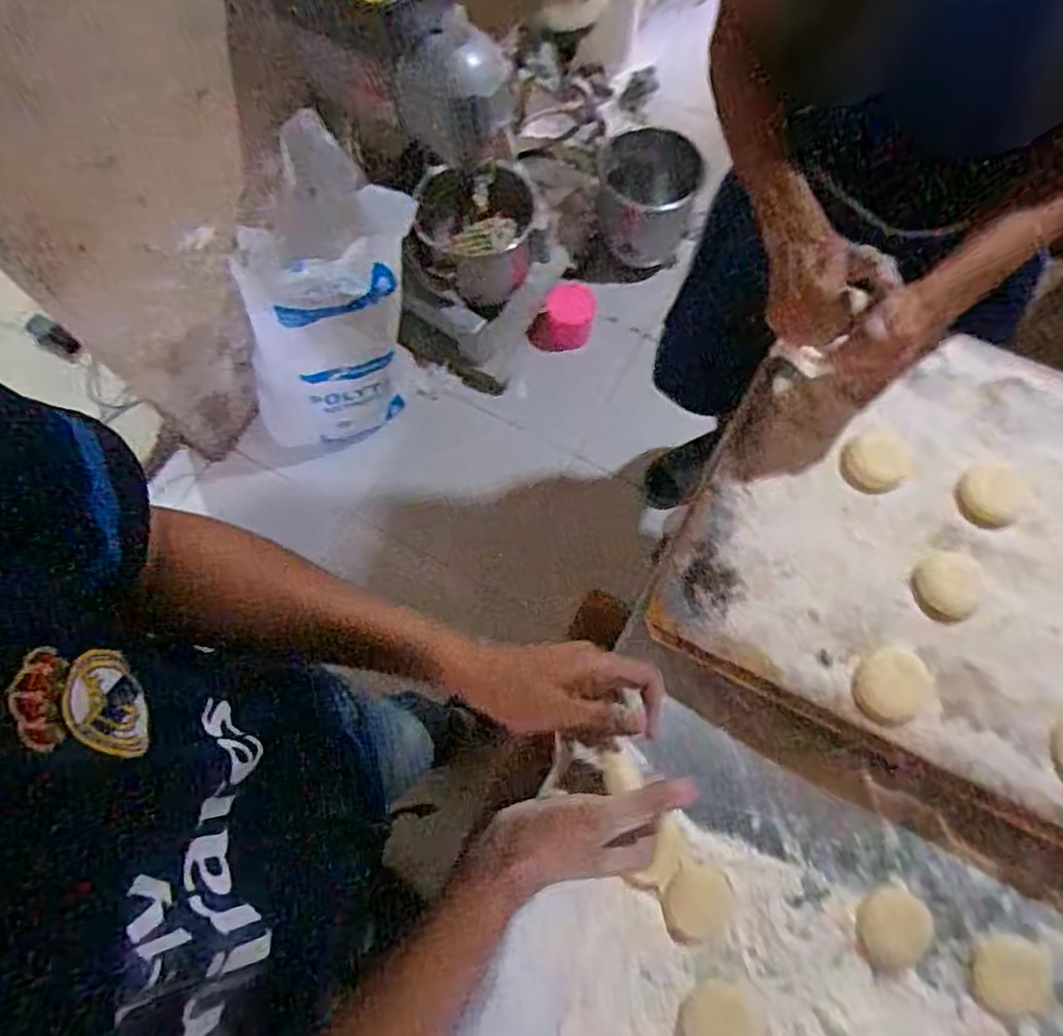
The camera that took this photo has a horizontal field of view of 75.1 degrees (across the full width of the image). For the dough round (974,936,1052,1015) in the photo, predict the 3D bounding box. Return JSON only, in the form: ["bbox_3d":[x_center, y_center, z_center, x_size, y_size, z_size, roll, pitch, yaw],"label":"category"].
[{"bbox_3d":[0.409,0.388,0.587,0.067,0.006,0.060,15,71,7],"label":"dough round"}]

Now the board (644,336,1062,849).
[{"bbox_3d":[0.465,0.056,0.650,0.608,0.042,0.444,25,73,10],"label":"board"}]

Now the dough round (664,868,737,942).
[{"bbox_3d":[0.149,0.346,0.619,0.062,0.007,0.057,0,70,1],"label":"dough round"}]

